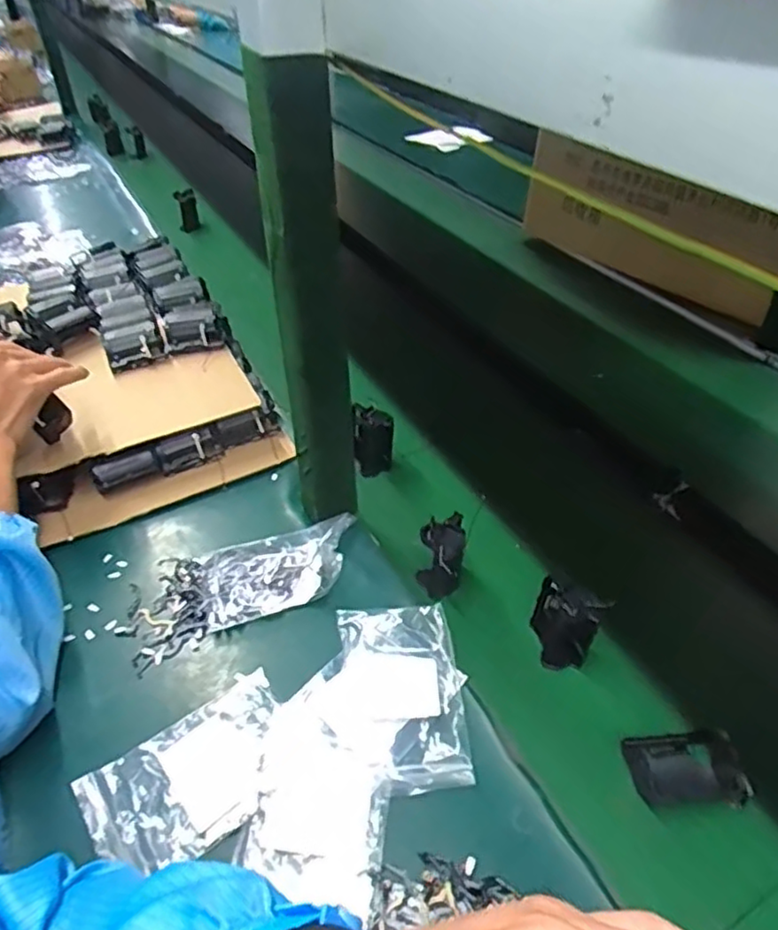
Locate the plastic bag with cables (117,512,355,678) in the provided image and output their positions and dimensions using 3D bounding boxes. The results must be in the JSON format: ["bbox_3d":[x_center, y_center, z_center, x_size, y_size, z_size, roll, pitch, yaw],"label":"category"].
[{"bbox_3d":[-0.139,0.099,0.604,0.222,0.036,0.106,-19,43,-20],"label":"plastic bag with cables"}]

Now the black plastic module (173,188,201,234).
[{"bbox_3d":[-0.392,-0.494,1.267,0.038,0.072,0.025,-18,42,-19],"label":"black plastic module"}]

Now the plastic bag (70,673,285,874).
[{"bbox_3d":[-0.141,0.227,0.477,0.148,0.015,0.095,-27,46,-28],"label":"plastic bag"}]

